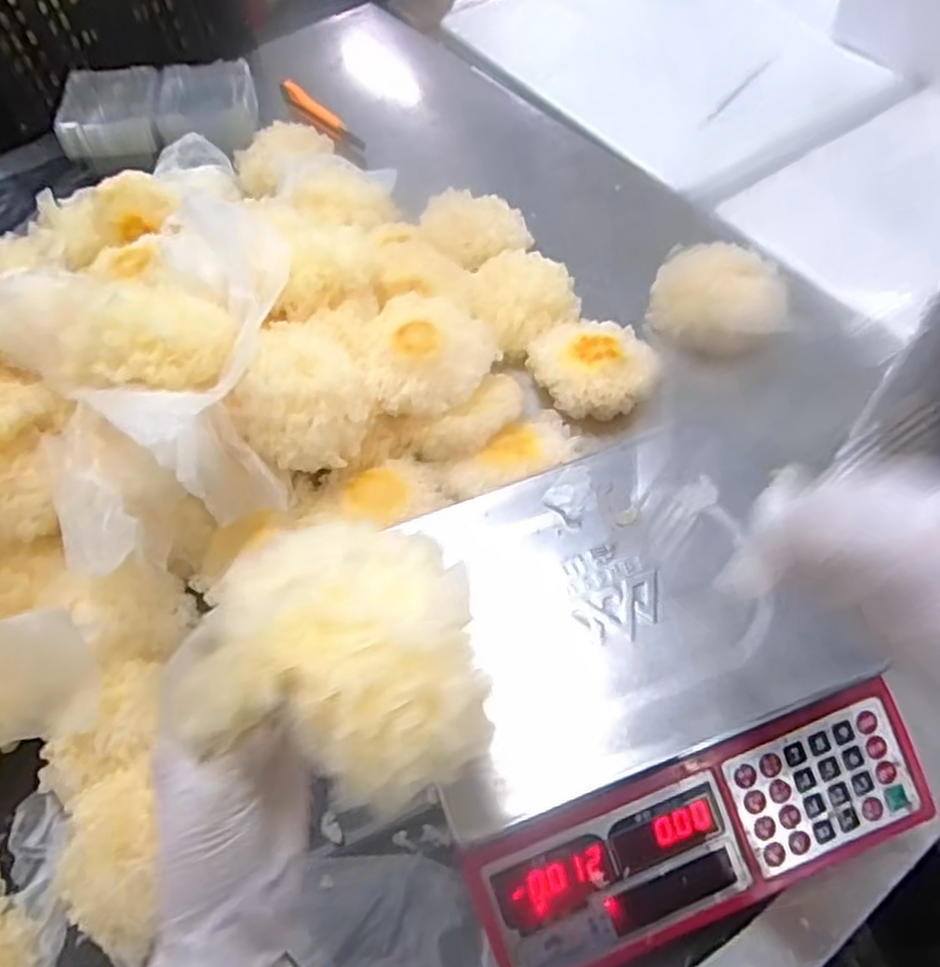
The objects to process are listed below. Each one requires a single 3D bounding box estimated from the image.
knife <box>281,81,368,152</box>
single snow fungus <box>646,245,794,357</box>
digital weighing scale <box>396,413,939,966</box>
[{"bbox_3d":[-0.204,-0.501,0.985,0.032,0.014,0.201,-33,61,-16],"label":"knife"},{"bbox_3d":[0.255,-0.193,0.747,0.136,0.069,0.106,19,61,15],"label":"single snow fungus"},{"bbox_3d":[0.125,0.124,0.498,0.326,0.089,0.299,-18,58,-7],"label":"digital weighing scale"}]

